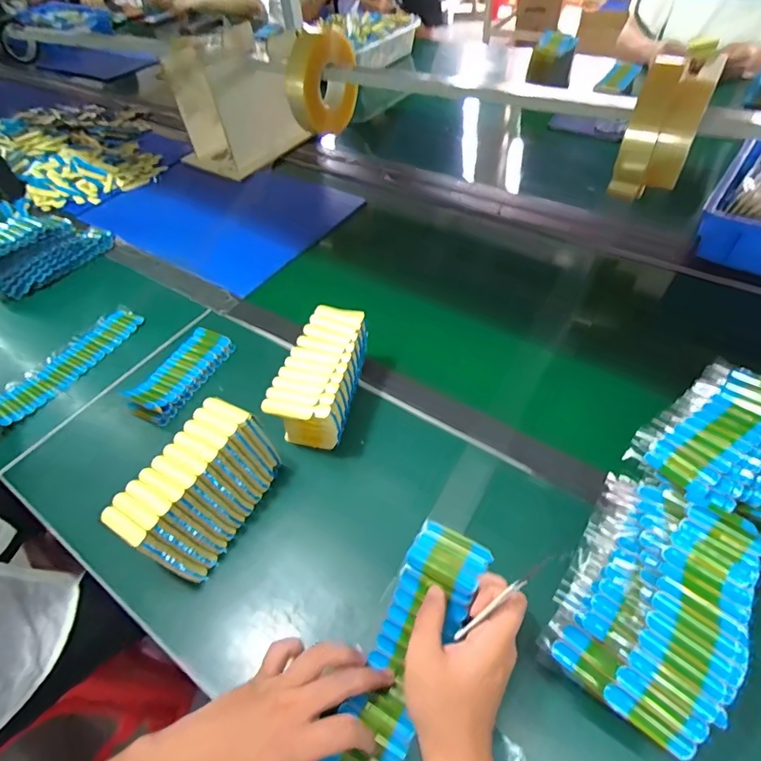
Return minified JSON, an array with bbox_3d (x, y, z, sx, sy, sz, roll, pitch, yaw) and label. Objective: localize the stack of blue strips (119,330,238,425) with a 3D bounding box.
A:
[{"bbox_3d":[-0.276,-0.012,0.662,0.076,0.028,0.161,21,55,22],"label":"stack of blue strips"}]

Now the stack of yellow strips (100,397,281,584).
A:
[{"bbox_3d":[-0.187,0.111,0.506,0.088,0.098,0.163,21,55,22],"label":"stack of yellow strips"}]

